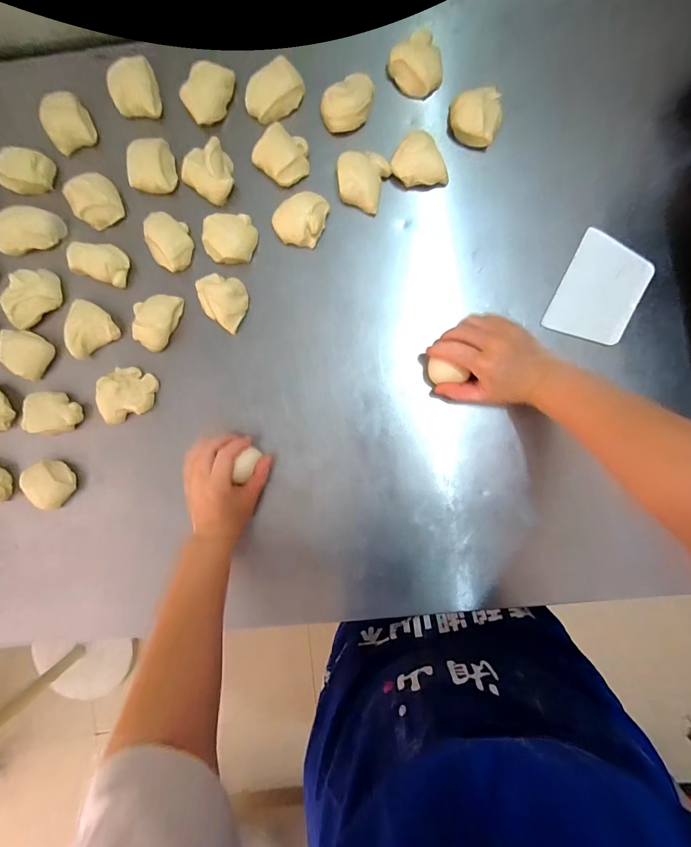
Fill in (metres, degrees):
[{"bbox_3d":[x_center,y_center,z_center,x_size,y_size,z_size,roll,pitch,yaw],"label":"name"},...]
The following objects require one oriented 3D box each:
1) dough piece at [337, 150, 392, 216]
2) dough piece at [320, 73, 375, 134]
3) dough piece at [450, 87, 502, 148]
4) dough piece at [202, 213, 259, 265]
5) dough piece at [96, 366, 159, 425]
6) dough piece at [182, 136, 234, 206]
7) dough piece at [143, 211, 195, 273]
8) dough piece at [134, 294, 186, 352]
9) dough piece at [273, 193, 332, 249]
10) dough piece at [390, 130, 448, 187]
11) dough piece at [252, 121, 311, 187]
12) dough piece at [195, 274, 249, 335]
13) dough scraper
[{"bbox_3d":[0.020,-0.304,0.468,0.061,0.029,0.063,0,92,2],"label":"dough piece"},{"bbox_3d":[0.003,-0.394,0.467,0.064,0.029,0.050,-12,92,3],"label":"dough piece"},{"bbox_3d":[0.159,-0.373,0.464,0.057,0.034,0.057,0,92,2],"label":"dough piece"},{"bbox_3d":[-0.146,-0.232,0.477,0.061,0.029,0.053,3,92,2],"label":"dough piece"},{"bbox_3d":[-0.285,-0.035,0.490,0.060,0.035,0.074,24,93,1],"label":"dough piece"},{"bbox_3d":[-0.169,-0.317,0.472,0.059,0.033,0.060,0,92,2],"label":"dough piece"},{"bbox_3d":[-0.225,-0.230,0.480,0.059,0.031,0.059,0,92,2],"label":"dough piece"},{"bbox_3d":[-0.245,-0.132,0.485,0.051,0.029,0.072,17,93,1],"label":"dough piece"},{"bbox_3d":[-0.057,-0.256,0.471,0.062,0.026,0.059,16,93,1],"label":"dough piece"},{"bbox_3d":[0.092,-0.318,0.464,0.073,0.033,0.061,39,93,0],"label":"dough piece"},{"bbox_3d":[-0.077,-0.333,0.471,0.061,0.028,0.056,0,92,2],"label":"dough piece"},{"bbox_3d":[-0.158,-0.161,0.479,0.071,0.033,0.057,37,93,0],"label":"dough piece"},{"bbox_3d":[0.319,-0.167,0.471,0.092,0.007,0.126,25,97,5],"label":"dough scraper"}]

